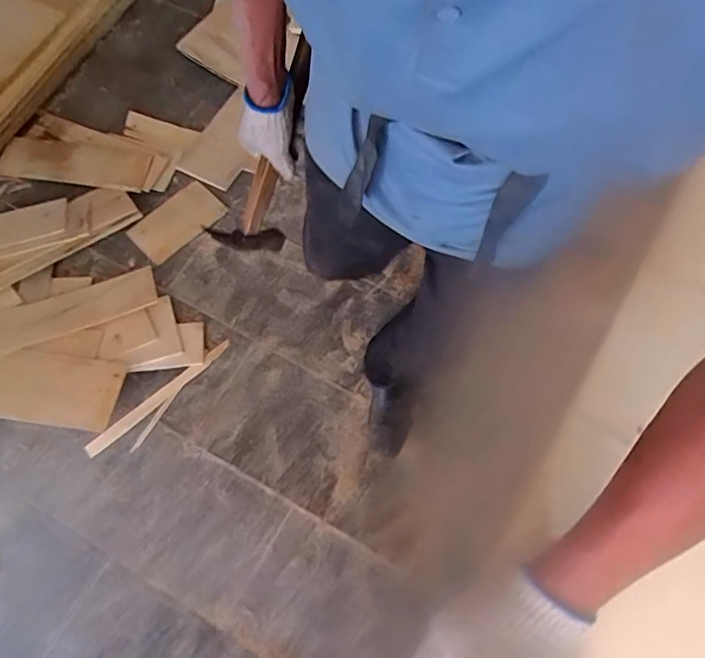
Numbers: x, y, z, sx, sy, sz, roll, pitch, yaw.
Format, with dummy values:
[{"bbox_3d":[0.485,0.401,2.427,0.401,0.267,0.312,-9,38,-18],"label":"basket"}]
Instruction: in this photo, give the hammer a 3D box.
[{"bbox_3d":[-0.093,-0.235,0.745,0.025,0.132,0.289,44,110,35],"label":"hammer"}]

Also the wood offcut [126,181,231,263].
[{"bbox_3d":[-0.503,-0.310,1.504,0.138,0.020,0.266,43,67,4],"label":"wood offcut"}]

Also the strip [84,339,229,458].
[{"bbox_3d":[-0.485,0.168,1.318,0.417,0.006,0.031,-40,75,-14],"label":"strip"}]

